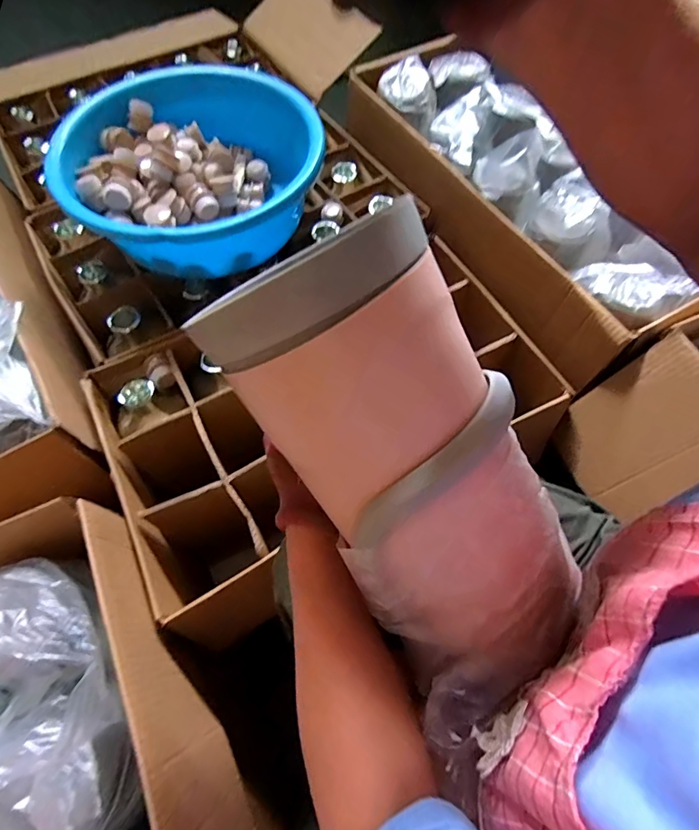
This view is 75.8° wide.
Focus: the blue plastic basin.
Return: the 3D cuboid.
[{"bbox_3d":[-0.245,-0.390,0.716,0.378,0.124,0.378,0,62,-1],"label":"blue plastic basin"}]

